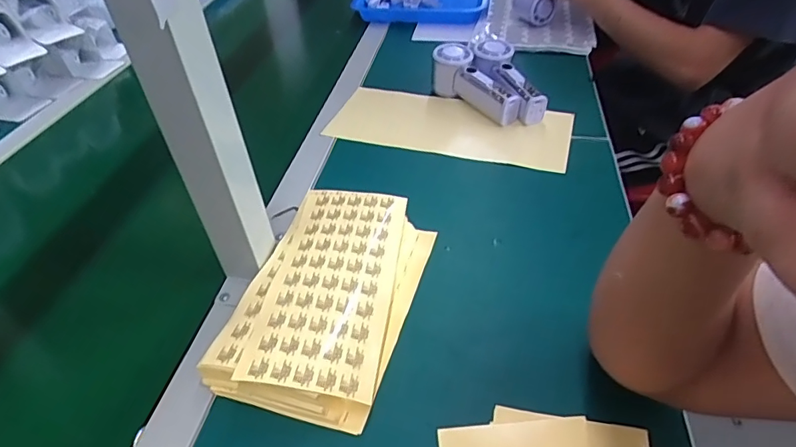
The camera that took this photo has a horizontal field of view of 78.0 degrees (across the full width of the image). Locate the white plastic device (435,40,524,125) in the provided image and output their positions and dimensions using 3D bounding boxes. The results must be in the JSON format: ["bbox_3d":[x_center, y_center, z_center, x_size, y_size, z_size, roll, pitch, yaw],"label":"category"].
[{"bbox_3d":[0.108,-0.203,0.687,0.140,0.067,0.047,29,51,33],"label":"white plastic device"}]

